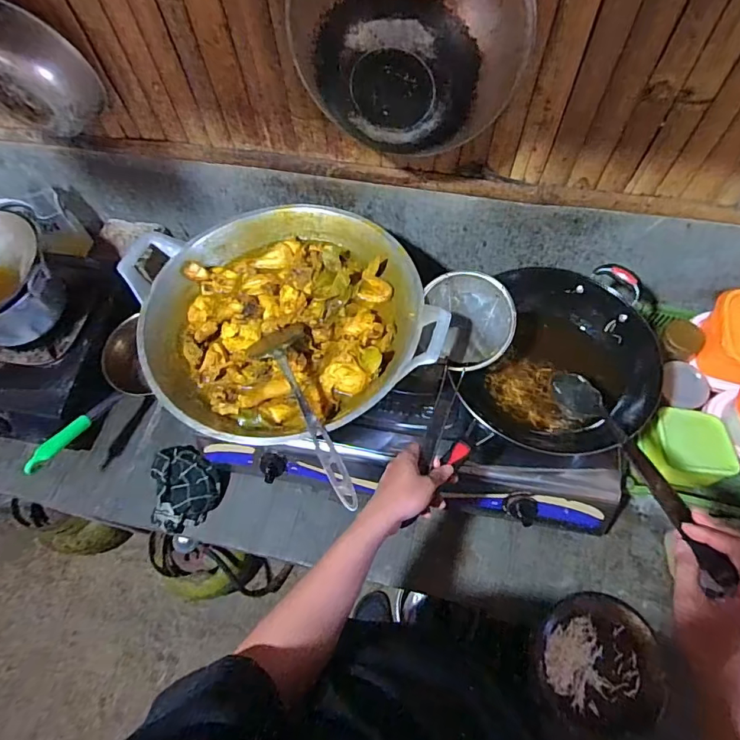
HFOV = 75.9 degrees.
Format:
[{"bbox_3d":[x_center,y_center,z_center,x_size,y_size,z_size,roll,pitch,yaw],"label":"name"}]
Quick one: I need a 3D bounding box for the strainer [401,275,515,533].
[{"bbox_3d":[0.125,-0.005,0.688,0.132,0.044,0.293,14,68,10],"label":"strainer"}]

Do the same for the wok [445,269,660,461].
[{"bbox_3d":[0.297,-0.025,0.754,0.277,0.098,0.286,12,65,9],"label":"wok"}]

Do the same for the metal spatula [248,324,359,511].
[{"bbox_3d":[-0.091,0.041,0.655,0.088,0.058,0.330,-25,52,-8],"label":"metal spatula"}]

